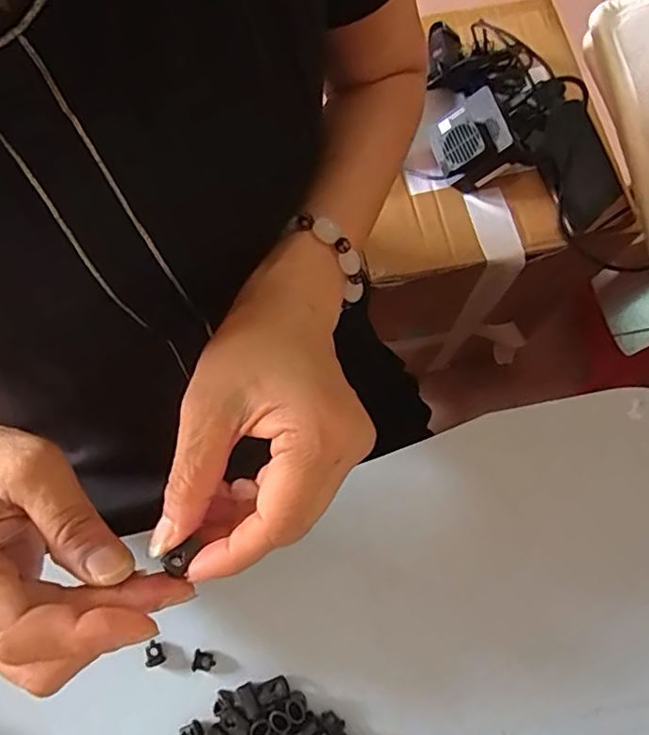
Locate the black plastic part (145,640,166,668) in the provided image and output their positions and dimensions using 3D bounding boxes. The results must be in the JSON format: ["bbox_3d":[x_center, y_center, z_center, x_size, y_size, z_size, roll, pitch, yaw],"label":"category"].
[{"bbox_3d":[-0.087,0.146,0.286,0.010,0.004,0.012,-27,76,-7],"label":"black plastic part"}]

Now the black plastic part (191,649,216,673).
[{"bbox_3d":[-0.061,0.149,0.284,0.011,0.004,0.010,5,74,2],"label":"black plastic part"}]

